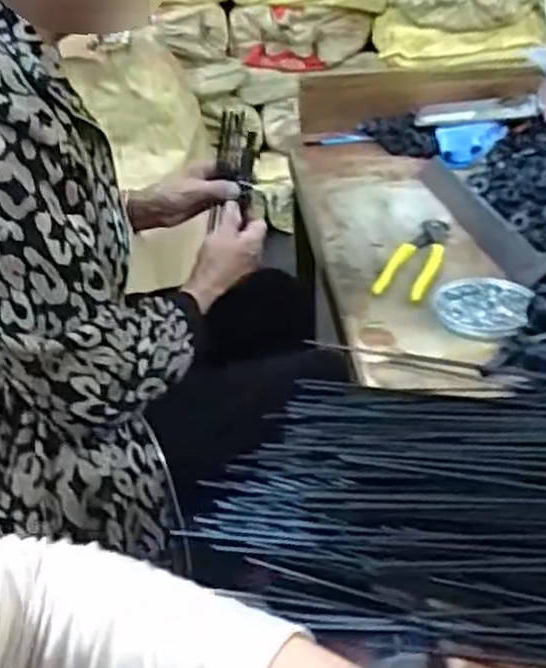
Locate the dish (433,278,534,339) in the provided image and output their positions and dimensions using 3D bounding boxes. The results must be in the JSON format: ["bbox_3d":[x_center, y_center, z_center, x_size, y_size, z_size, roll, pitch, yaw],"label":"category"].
[{"bbox_3d":[0.192,-0.025,0.701,0.087,0.017,0.094,1,34,0],"label":"dish"}]

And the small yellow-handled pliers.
[{"bbox_3d":[0.149,-0.082,0.784,0.047,0.009,0.178,14,36,19],"label":"small yellow-handled pliers"}]

